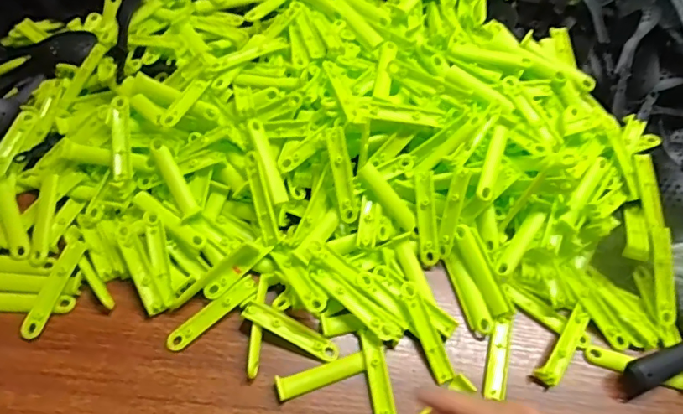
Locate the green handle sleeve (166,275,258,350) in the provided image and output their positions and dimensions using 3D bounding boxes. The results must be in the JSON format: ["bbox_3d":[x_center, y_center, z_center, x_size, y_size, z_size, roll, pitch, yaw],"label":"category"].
[{"bbox_3d":[-0.096,0.080,0.369,0.075,0.004,0.014,-35,68,-23],"label":"green handle sleeve"}]

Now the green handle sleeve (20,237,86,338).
[{"bbox_3d":[-0.214,0.060,0.367,0.016,0.009,0.076,17,59,5],"label":"green handle sleeve"}]

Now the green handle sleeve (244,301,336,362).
[{"bbox_3d":[-0.036,0.091,0.361,0.073,0.012,0.016,24,60,9],"label":"green handle sleeve"}]

